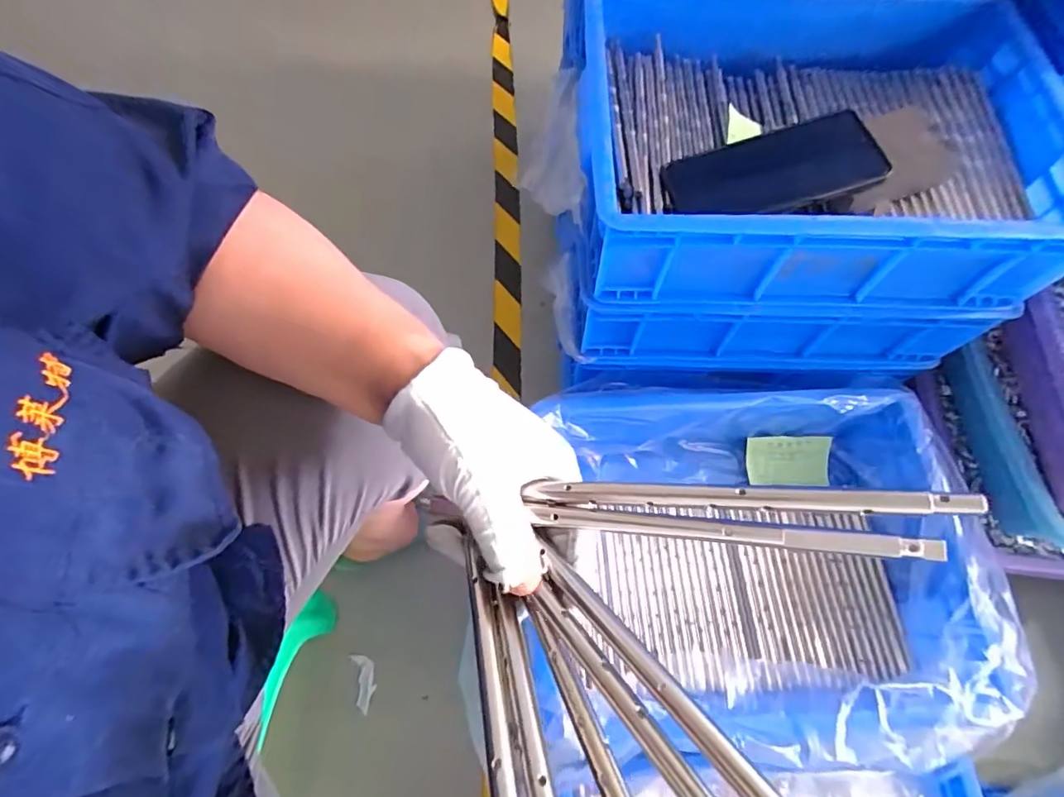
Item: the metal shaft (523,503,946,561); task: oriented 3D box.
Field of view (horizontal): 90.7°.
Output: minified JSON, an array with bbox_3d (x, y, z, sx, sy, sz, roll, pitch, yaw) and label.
[{"bbox_3d":[0.072,0.053,0.208,0.151,0.006,0.008,1,65,16],"label":"metal shaft"}]

